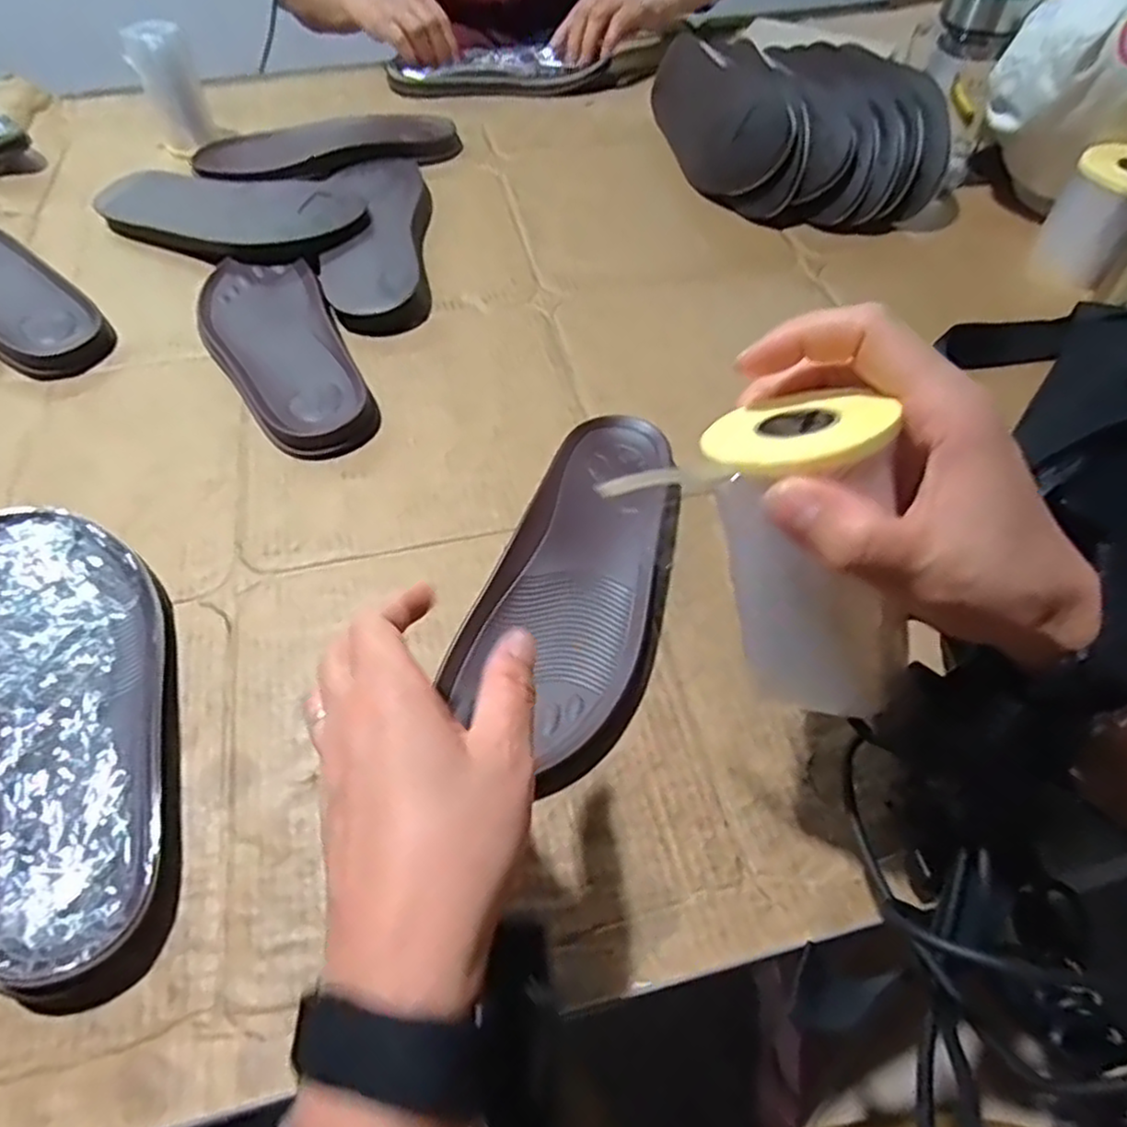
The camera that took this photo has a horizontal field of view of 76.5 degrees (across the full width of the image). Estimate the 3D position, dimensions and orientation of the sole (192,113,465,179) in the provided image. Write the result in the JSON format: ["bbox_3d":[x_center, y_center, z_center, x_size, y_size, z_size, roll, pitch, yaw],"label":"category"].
[{"bbox_3d":[-0.232,-0.418,0.718,0.251,0.022,0.076,-15,57,-12],"label":"sole"}]

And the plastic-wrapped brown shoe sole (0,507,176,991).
[{"bbox_3d":[-0.249,0.073,0.361,0.091,0.035,0.248,-22,58,-16],"label":"plastic-wrapped brown shoe sole"}]

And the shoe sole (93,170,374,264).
[{"bbox_3d":[-0.297,-0.308,0.626,0.247,0.026,0.093,10,55,6],"label":"shoe sole"}]

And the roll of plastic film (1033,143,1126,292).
[{"bbox_3d":[0.444,-0.289,0.595,0.067,0.091,0.063,32,60,19],"label":"roll of plastic film"}]

